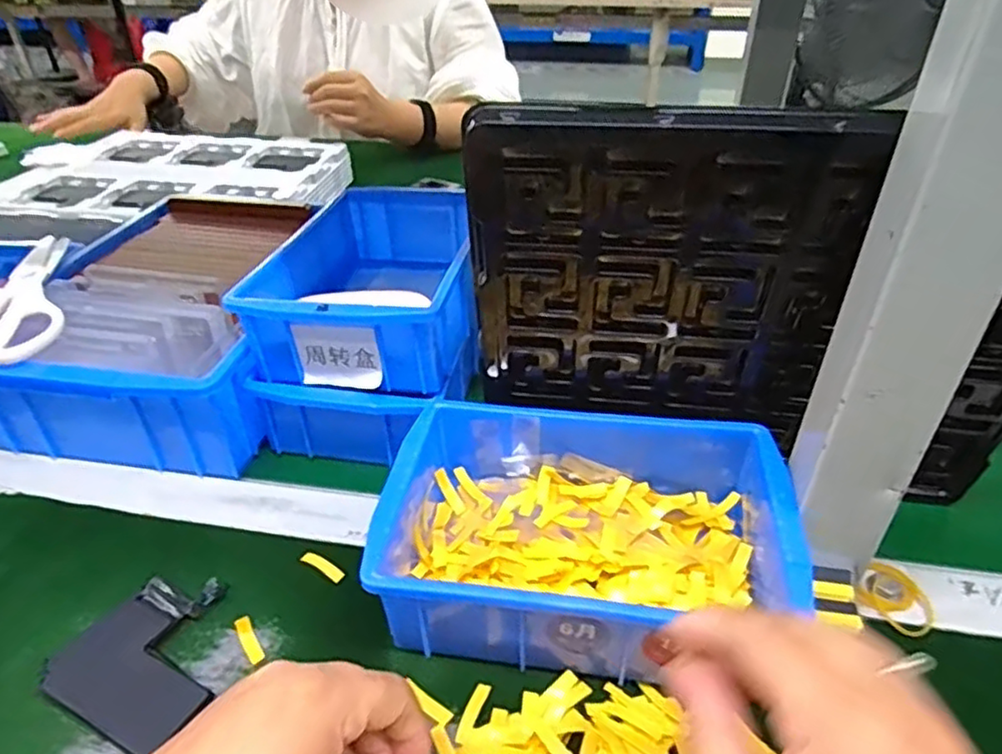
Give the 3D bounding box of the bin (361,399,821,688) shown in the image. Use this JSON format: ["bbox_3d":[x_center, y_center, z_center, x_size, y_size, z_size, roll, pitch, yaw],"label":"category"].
[{"bbox_3d":[0.043,0.083,0.354,0.200,0.066,0.140,6,35,10],"label":"bin"}]

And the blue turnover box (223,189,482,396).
[{"bbox_3d":[-0.081,-0.070,0.472,0.126,0.060,0.198,6,36,9],"label":"blue turnover box"}]

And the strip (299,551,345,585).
[{"bbox_3d":[-0.102,0.108,0.383,0.029,0.004,0.009,25,50,20],"label":"strip"}]

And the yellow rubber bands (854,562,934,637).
[{"bbox_3d":[0.207,0.117,0.352,0.038,0.012,0.030,27,44,32],"label":"yellow rubber bands"}]

